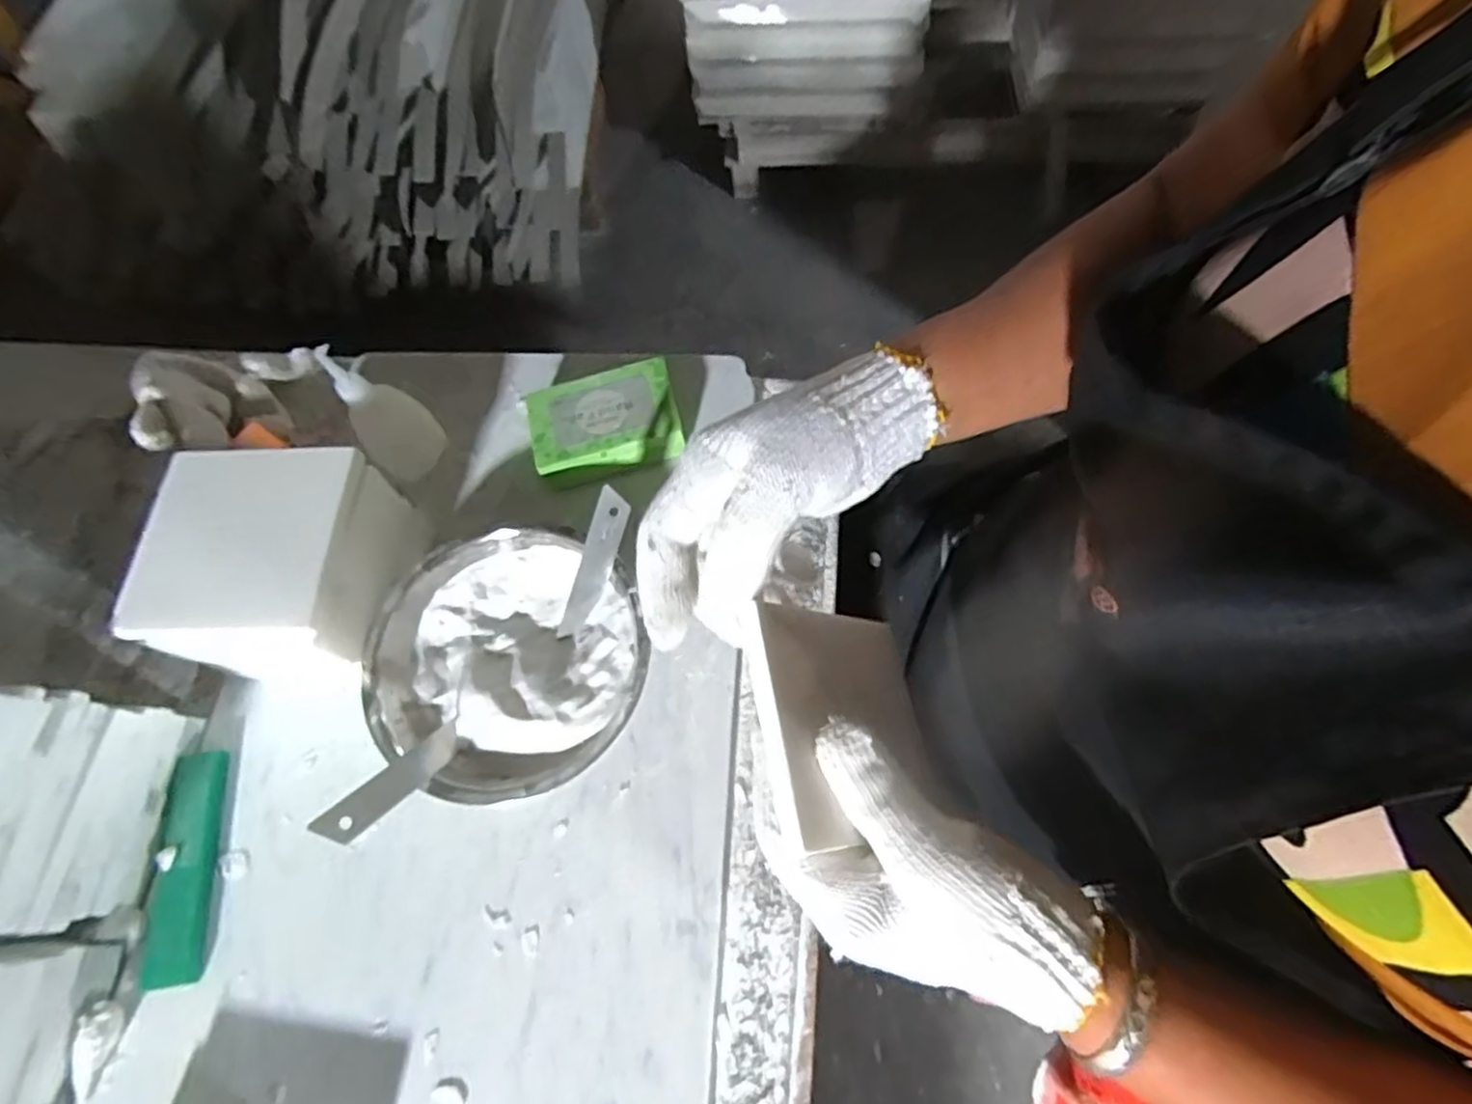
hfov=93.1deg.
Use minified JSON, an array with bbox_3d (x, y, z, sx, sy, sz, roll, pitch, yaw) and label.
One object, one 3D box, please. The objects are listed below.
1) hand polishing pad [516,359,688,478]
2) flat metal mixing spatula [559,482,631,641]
[{"bbox_3d":[-0.085,-0.084,0.448,0.093,0.027,0.060,-14,65,-4],"label":"hand polishing pad"},{"bbox_3d":[-0.077,0.008,0.380,0.018,0.088,0.004,16,20,-14],"label":"flat metal mixing spatula"}]

